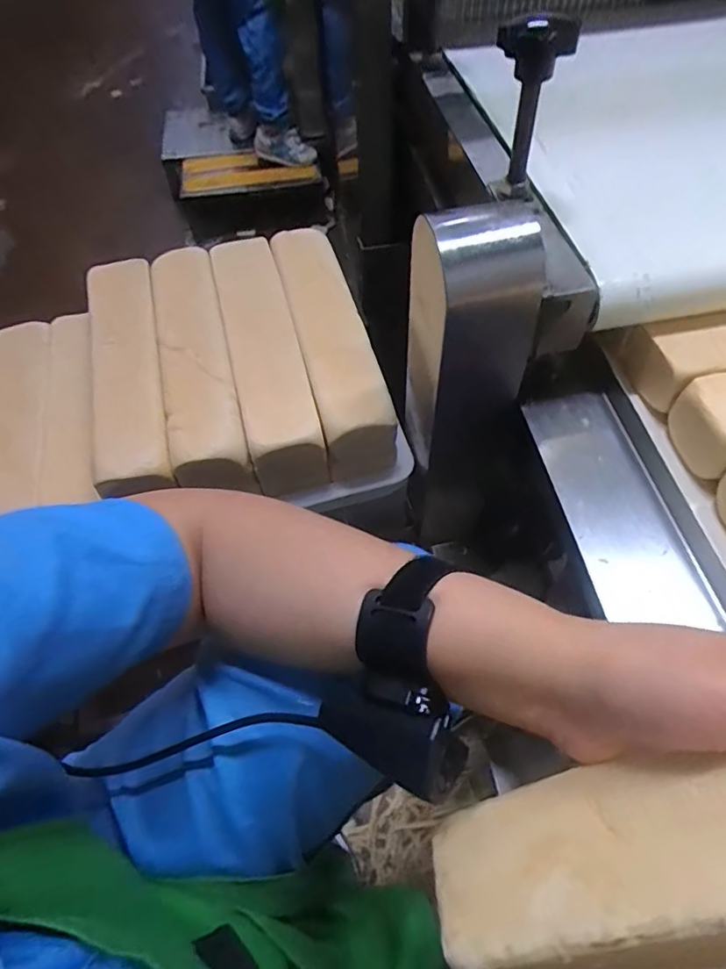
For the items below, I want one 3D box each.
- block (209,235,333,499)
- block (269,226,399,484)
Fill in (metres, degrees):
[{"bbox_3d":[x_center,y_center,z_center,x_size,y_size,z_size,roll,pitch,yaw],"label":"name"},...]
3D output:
[{"bbox_3d":[-0.120,-0.156,0.668,0.082,0.085,0.362,-14,56,-6],"label":"block"},{"bbox_3d":[-0.040,-0.178,0.674,0.081,0.085,0.377,-14,56,-6],"label":"block"}]

